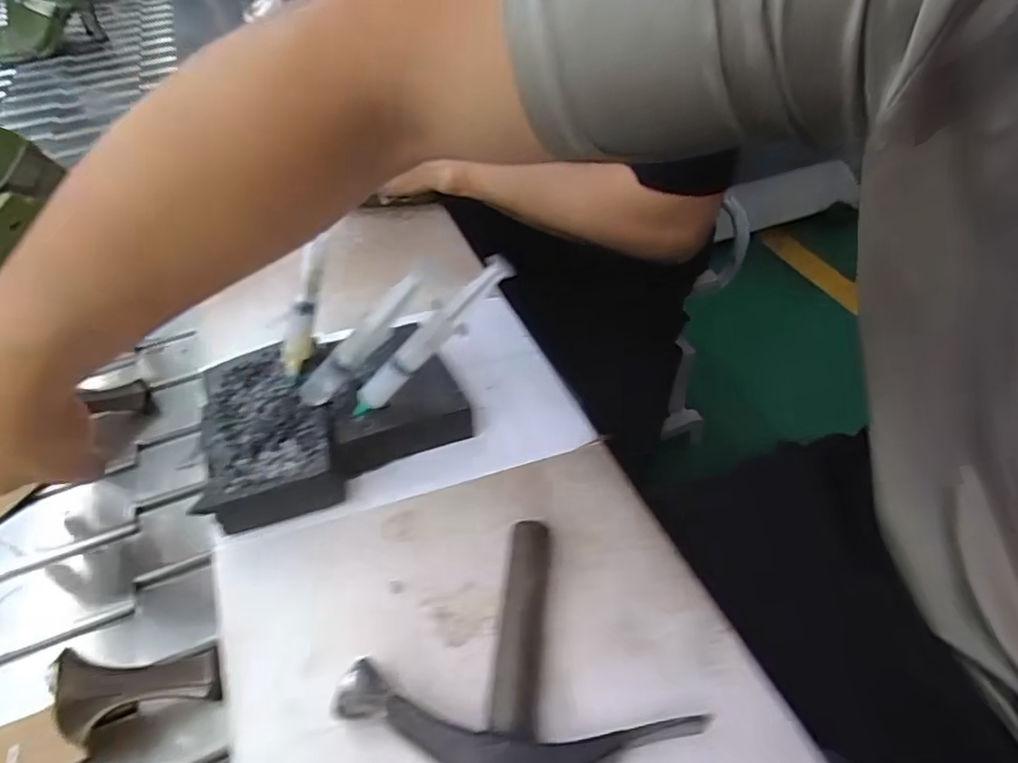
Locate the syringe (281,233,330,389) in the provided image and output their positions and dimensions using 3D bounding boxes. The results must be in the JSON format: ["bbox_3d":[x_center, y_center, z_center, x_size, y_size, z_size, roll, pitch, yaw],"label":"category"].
[{"bbox_3d":[-0.142,-0.050,0.409,0.020,0.021,0.105,12,92,13],"label":"syringe"}]

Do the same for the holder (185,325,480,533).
[{"bbox_3d":[-0.116,0.022,0.398,0.161,0.037,0.129,-16,50,-11],"label":"holder"}]

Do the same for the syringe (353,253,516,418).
[{"bbox_3d":[-0.050,-0.023,0.354,0.140,0.017,0.012,-42,46,23],"label":"syringe"}]

